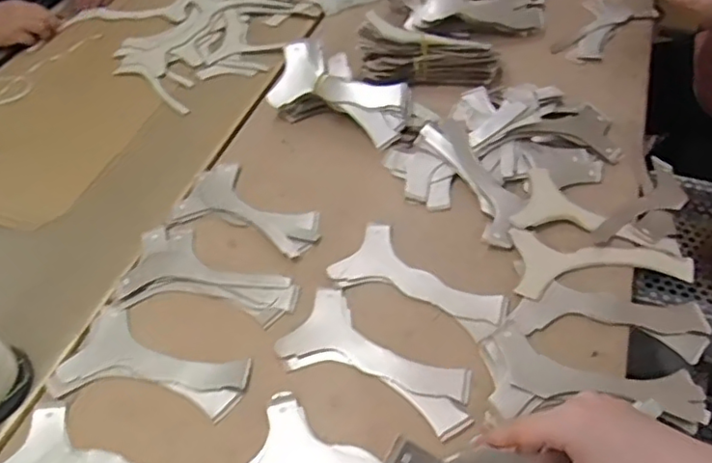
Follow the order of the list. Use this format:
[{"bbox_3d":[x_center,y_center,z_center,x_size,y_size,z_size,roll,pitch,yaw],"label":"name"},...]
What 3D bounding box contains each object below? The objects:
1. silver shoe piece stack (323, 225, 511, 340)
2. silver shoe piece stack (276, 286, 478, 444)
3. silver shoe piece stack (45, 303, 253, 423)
[{"bbox_3d":[0.067,0.055,0.635,0.182,0.014,0.090,29,57,24],"label":"silver shoe piece stack"},{"bbox_3d":[0.023,0.126,0.579,0.193,0.012,0.090,25,55,21],"label":"silver shoe piece stack"},{"bbox_3d":[-0.198,0.137,0.591,0.185,0.007,0.098,15,52,14],"label":"silver shoe piece stack"}]

